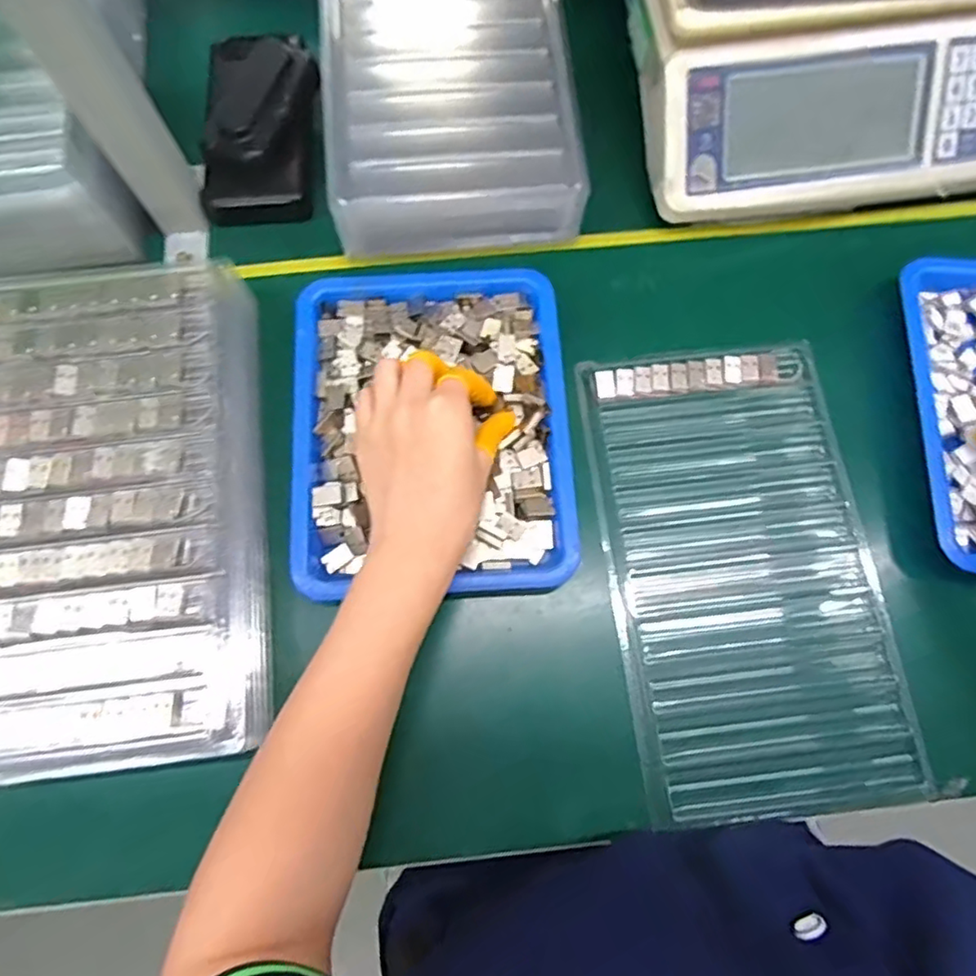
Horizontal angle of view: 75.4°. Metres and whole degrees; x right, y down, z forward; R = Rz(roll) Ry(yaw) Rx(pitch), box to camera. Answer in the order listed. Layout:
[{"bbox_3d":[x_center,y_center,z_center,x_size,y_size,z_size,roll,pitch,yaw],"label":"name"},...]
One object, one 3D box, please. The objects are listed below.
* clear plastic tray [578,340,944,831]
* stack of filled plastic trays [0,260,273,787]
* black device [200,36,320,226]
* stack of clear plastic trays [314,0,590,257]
[{"bbox_3d":[0.160,0.047,0.401,0.165,0.013,0.288,-6,75,-2],"label":"clear plastic tray"},{"bbox_3d":[-0.226,0.009,0.374,0.166,0.050,0.290,-9,75,-3],"label":"stack of filled plastic trays"},{"bbox_3d":[-0.170,-0.276,0.465,0.082,0.045,0.149,1,75,0],"label":"black device"},{"bbox_3d":[-0.032,-0.320,0.467,0.172,0.057,0.299,-5,75,-2],"label":"stack of clear plastic trays"}]

